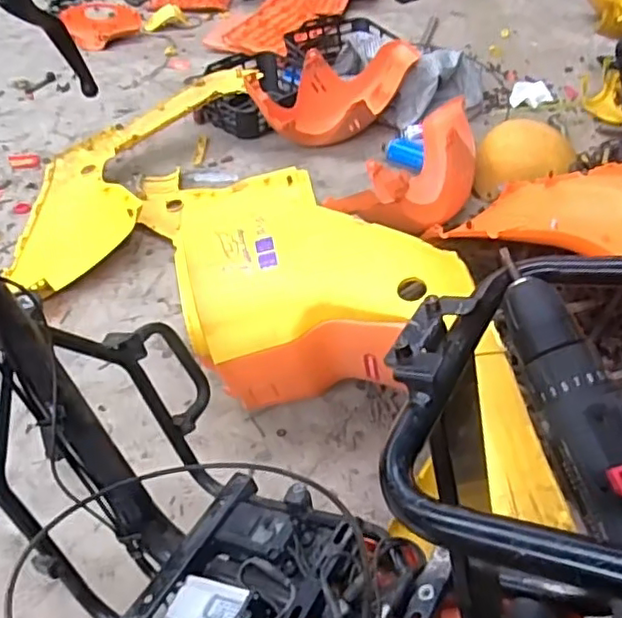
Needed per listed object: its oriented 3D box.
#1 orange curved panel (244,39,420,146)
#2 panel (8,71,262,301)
[{"bbox_3d":[0.067,-0.572,1.661,0.452,0.145,0.230,-27,50,-20],"label":"orange curved panel"},{"bbox_3d":[-0.467,-0.358,1.539,0.372,0.138,0.800,18,50,21],"label":"panel"}]

